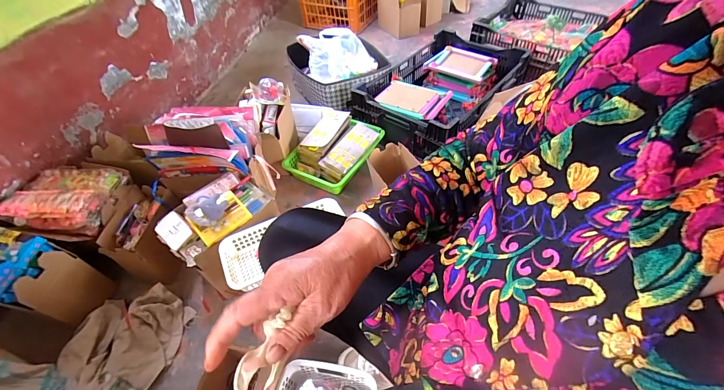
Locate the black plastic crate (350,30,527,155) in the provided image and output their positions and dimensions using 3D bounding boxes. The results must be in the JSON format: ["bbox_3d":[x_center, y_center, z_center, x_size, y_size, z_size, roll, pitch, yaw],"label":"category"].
[{"bbox_3d":[0.307,-0.407,1.261,0.413,0.160,0.598,30,56,28],"label":"black plastic crate"}]

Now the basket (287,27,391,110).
[{"bbox_3d":[-0.109,-0.539,1.366,0.331,0.228,0.441,-26,51,-18],"label":"basket"}]

